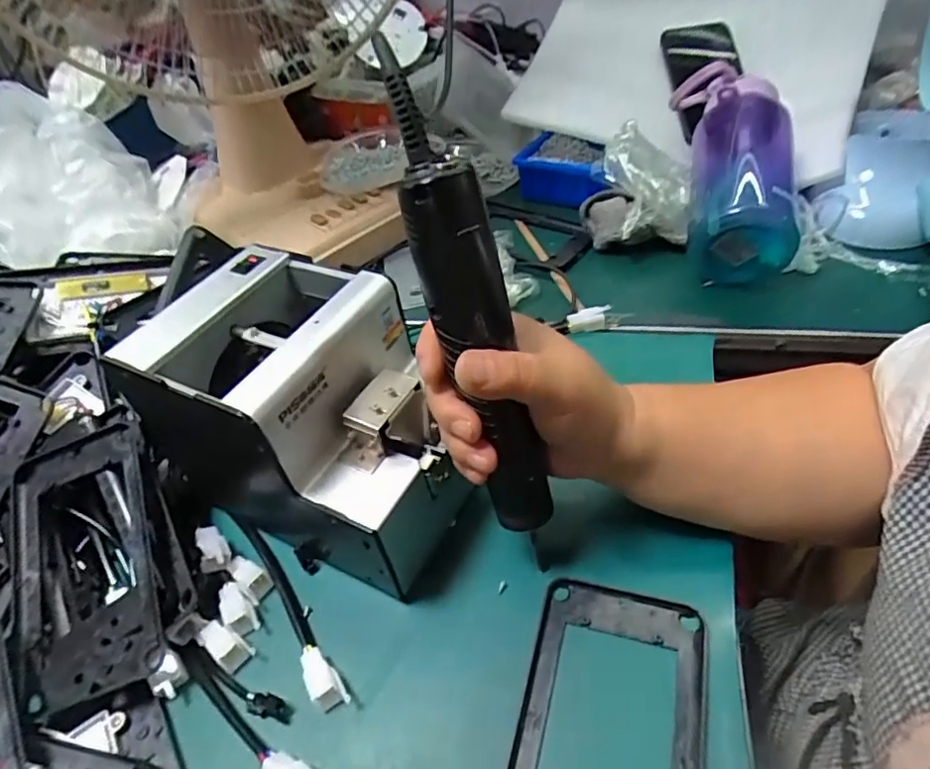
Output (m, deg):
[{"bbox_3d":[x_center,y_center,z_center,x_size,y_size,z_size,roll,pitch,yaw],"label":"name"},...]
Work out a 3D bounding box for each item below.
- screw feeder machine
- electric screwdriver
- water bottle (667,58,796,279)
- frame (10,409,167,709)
[{"bbox_3d":[-0.099,0.017,0.380,0.198,0.142,0.125,19,52,27],"label":"screw feeder machine"},{"bbox_3d":[0.004,-0.038,0.274,0.034,0.219,0.025,-25,18,-18],"label":"electric screwdriver"},{"bbox_3d":[0.246,-0.200,0.534,0.094,0.084,0.211,1,69,8],"label":"water bottle"},{"bbox_3d":[-0.234,0.104,0.363,0.093,0.014,0.167,-25,65,-4],"label":"frame"}]

